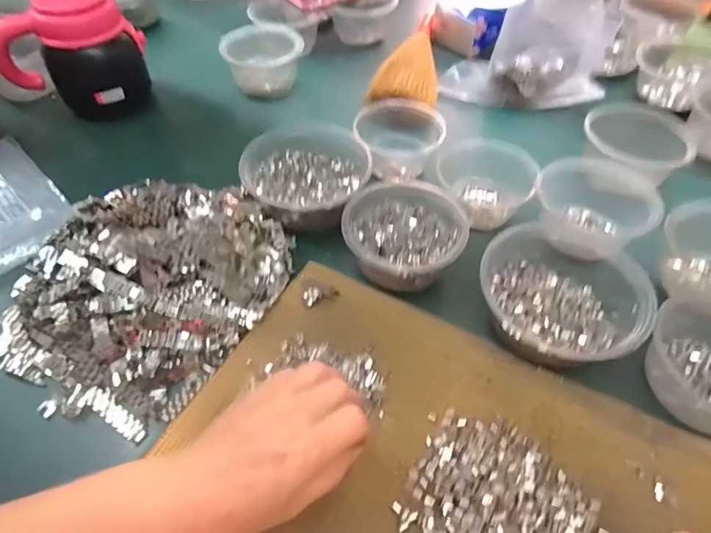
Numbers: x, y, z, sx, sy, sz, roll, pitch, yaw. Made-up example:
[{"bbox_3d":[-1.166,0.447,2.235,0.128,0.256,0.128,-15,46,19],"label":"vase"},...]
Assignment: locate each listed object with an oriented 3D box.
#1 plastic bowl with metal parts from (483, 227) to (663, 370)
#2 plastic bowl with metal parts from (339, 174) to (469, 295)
[{"bbox_3d":[0.177,0.025,0.411,0.132,0.052,0.127,17,54,15],"label":"plastic bowl with metal parts"},{"bbox_3d":[0.049,-0.034,0.461,0.110,0.049,0.118,8,52,8],"label":"plastic bowl with metal parts"}]

